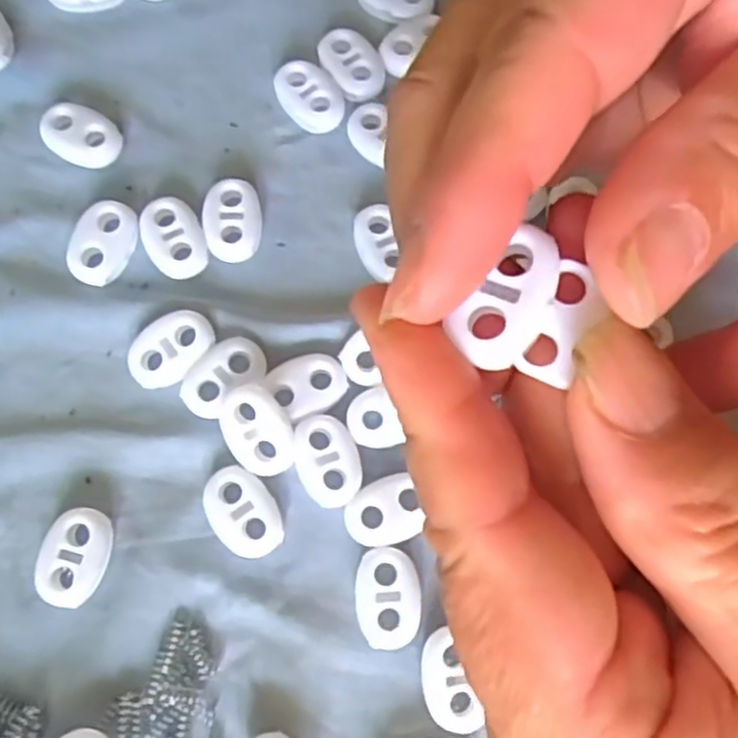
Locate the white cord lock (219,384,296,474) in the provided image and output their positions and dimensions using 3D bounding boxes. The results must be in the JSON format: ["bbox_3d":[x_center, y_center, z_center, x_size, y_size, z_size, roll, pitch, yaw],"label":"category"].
[{"bbox_3d":[-0.027,0.014,0.177,0.015,0.006,0.021,-24,95,1],"label":"white cord lock"}]

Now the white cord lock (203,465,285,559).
[{"bbox_3d":[-0.030,0.034,0.176,0.015,0.005,0.022,-40,80,-10],"label":"white cord lock"}]

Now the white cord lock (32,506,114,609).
[{"bbox_3d":[-0.068,0.044,0.172,0.015,0.007,0.021,21,76,4],"label":"white cord lock"}]

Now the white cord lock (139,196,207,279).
[{"bbox_3d":[-0.051,-0.034,0.192,0.015,0.006,0.021,-16,76,-7],"label":"white cord lock"}]

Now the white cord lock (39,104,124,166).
[{"bbox_3d":[-0.078,-0.063,0.199,0.021,0.006,0.015,31,76,6],"label":"white cord lock"}]

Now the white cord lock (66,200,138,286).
[{"bbox_3d":[-0.069,-0.033,0.191,0.013,0.008,0.022,24,77,5],"label":"white cord lock"}]

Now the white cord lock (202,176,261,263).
[{"bbox_3d":[-0.036,-0.039,0.195,0.015,0.006,0.021,-7,75,-4],"label":"white cord lock"}]

